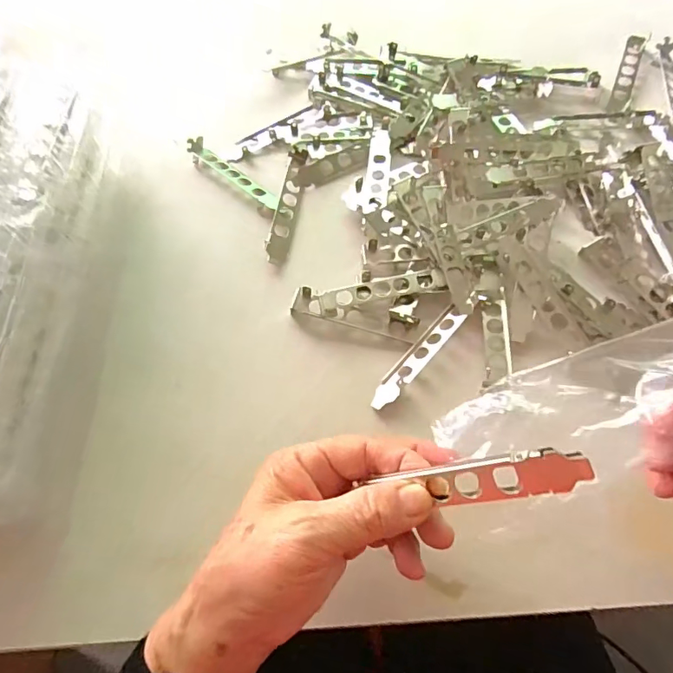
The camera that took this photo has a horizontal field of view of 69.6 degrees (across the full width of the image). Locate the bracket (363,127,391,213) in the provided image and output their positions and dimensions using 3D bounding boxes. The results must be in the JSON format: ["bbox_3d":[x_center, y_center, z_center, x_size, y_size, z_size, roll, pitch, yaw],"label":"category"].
[{"bbox_3d":[0.039,-0.150,0.438,0.022,0.011,0.103,5,66,5],"label":"bracket"}]

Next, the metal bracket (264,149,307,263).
[{"bbox_3d":[-0.044,-0.120,0.435,0.021,0.009,0.122,7,66,6],"label":"metal bracket"}]

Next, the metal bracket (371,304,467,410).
[{"bbox_3d":[0.060,0.015,0.363,0.020,0.006,0.097,34,75,36],"label":"metal bracket"}]

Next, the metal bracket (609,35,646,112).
[{"bbox_3d":[0.294,-0.268,0.490,0.017,0.005,0.113,21,68,12],"label":"metal bracket"}]

